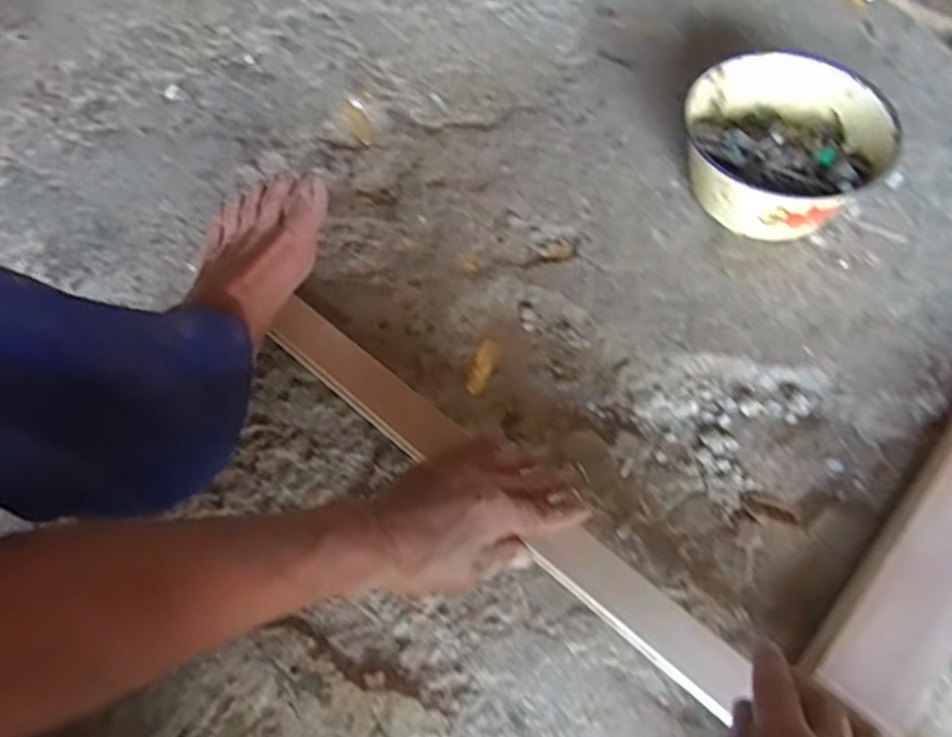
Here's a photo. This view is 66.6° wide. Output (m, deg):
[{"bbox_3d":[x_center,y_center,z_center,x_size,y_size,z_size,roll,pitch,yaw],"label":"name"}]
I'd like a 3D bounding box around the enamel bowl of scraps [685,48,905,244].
[{"bbox_3d":[0.283,-0.203,0.685,0.169,0.092,0.175,-38,67,-18],"label":"enamel bowl of scraps"}]

